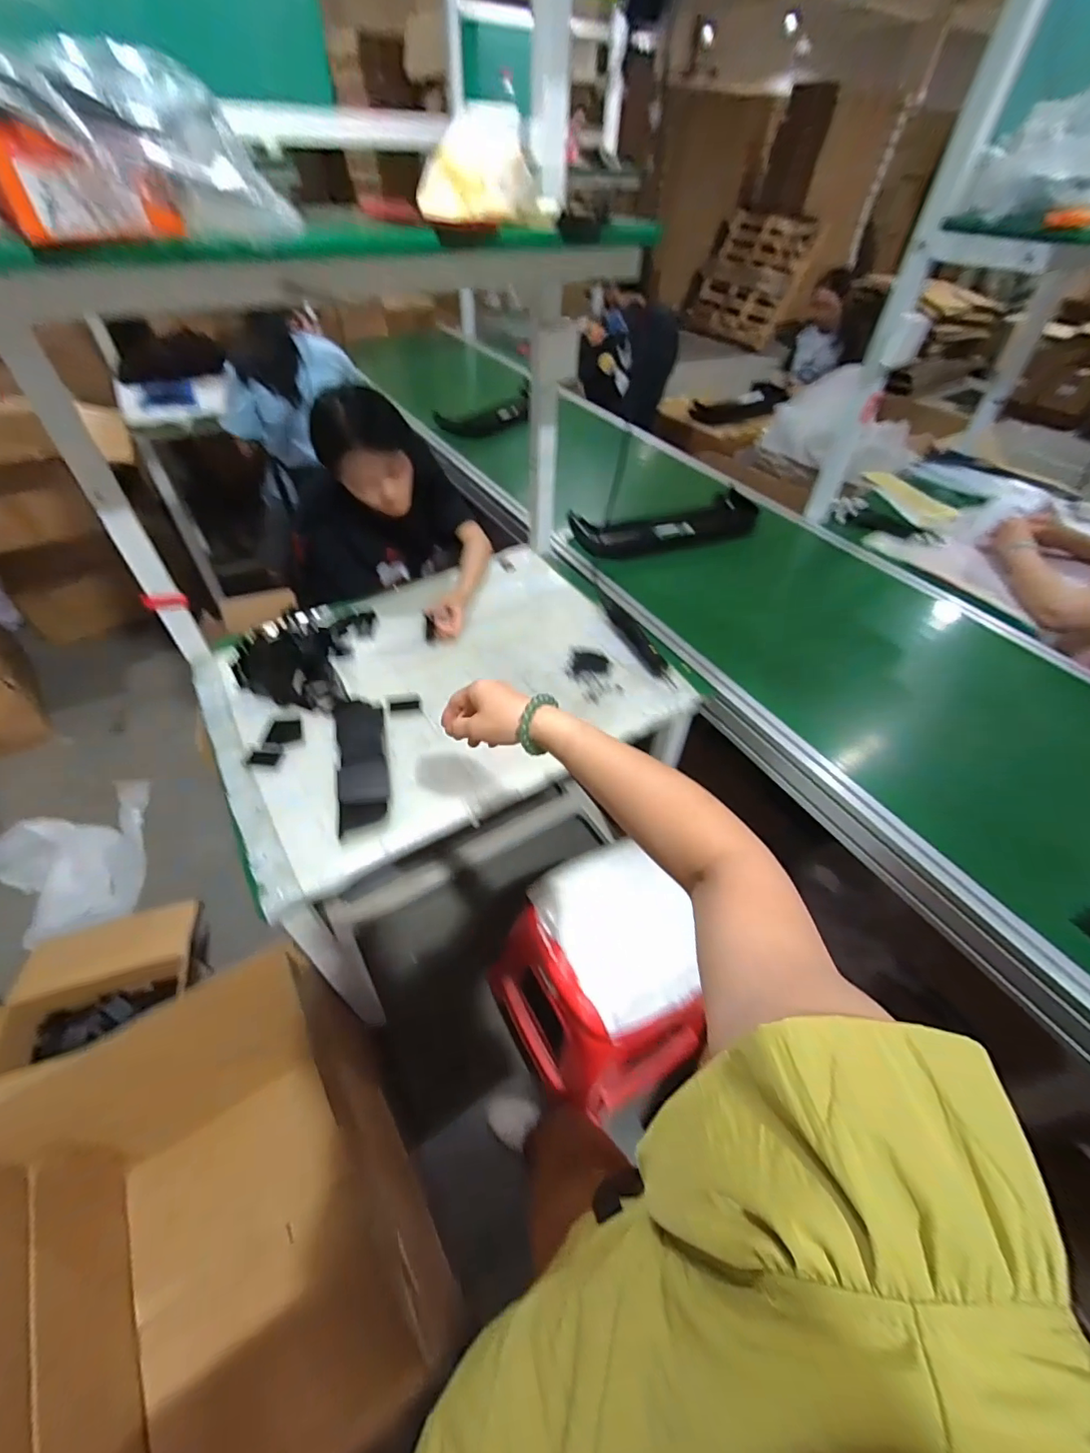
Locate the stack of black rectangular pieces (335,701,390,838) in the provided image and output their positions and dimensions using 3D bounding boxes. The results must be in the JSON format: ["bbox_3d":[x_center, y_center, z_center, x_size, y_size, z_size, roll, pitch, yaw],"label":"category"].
[{"bbox_3d":[-0.280,0.035,0.810,0.074,0.056,0.252,-11,49,-12],"label":"stack of black rectangular pieces"}]

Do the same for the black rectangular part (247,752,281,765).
[{"bbox_3d":[-0.432,0.048,0.817,0.042,0.004,0.024,3,48,0],"label":"black rectangular part"}]

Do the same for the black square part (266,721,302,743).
[{"bbox_3d":[-0.417,0.008,0.857,0.051,0.004,0.045,-3,48,-6],"label":"black square part"}]

